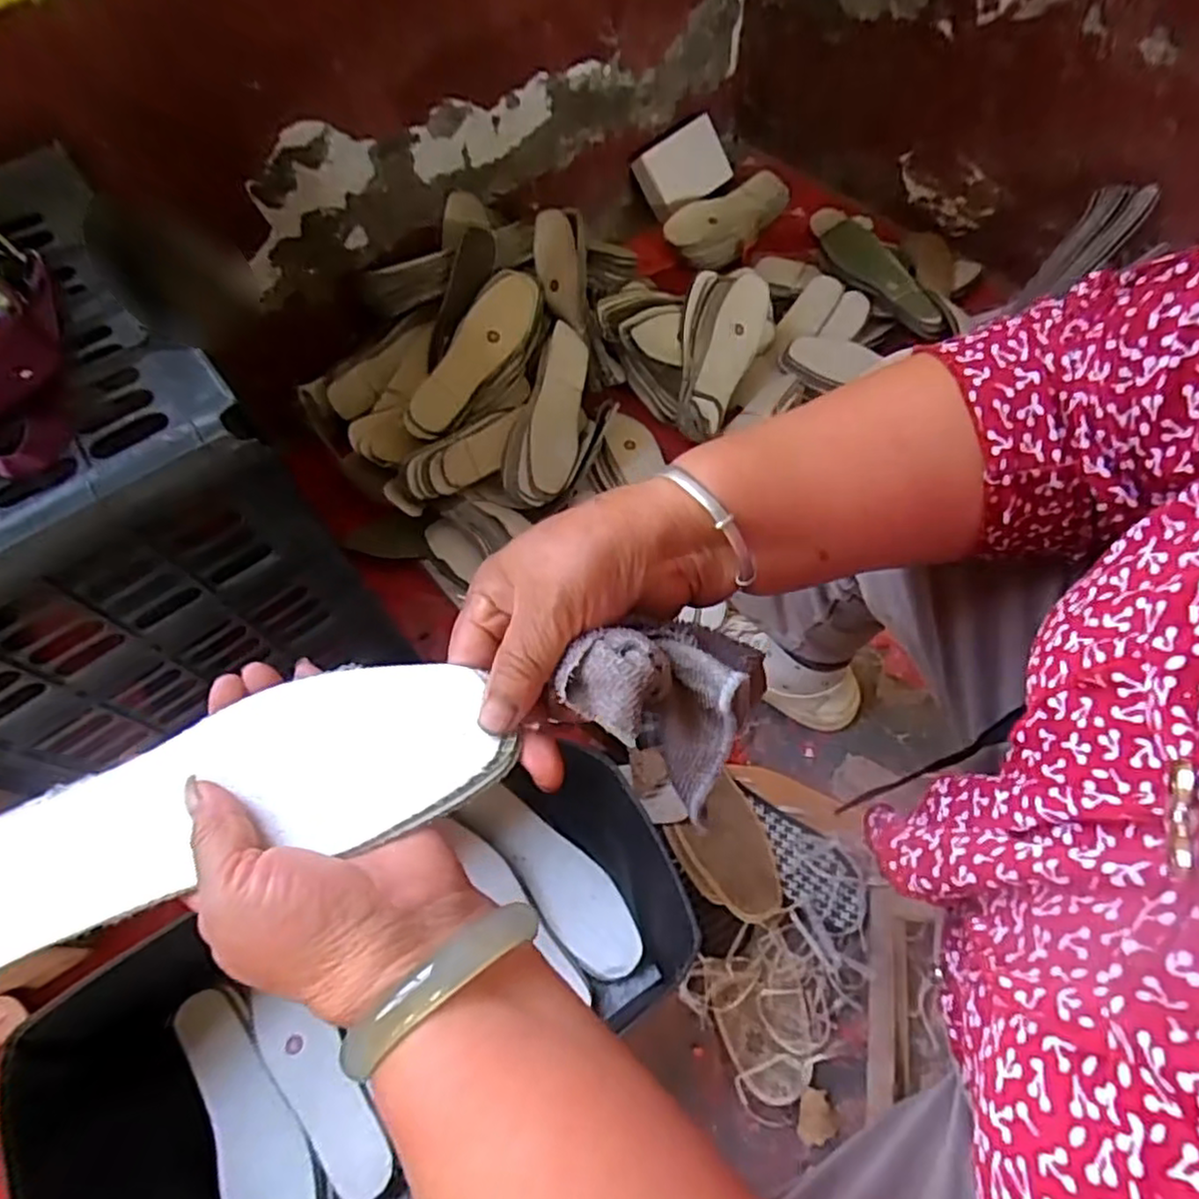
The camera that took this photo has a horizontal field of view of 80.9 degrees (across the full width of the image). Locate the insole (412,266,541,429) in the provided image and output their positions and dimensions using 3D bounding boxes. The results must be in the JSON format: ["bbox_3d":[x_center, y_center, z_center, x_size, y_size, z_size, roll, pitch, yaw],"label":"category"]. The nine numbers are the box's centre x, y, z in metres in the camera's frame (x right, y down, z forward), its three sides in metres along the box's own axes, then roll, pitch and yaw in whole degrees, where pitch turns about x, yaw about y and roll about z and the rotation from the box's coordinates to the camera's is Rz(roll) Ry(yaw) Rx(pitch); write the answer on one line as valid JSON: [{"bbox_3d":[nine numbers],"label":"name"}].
[{"bbox_3d":[-0.159,-0.328,0.910,0.022,0.073,0.251,22,70,48],"label":"insole"}]

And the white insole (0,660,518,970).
[{"bbox_3d":[-0.150,0.078,0.271,0.223,0.013,0.067,-19,62,-3],"label":"white insole"}]

